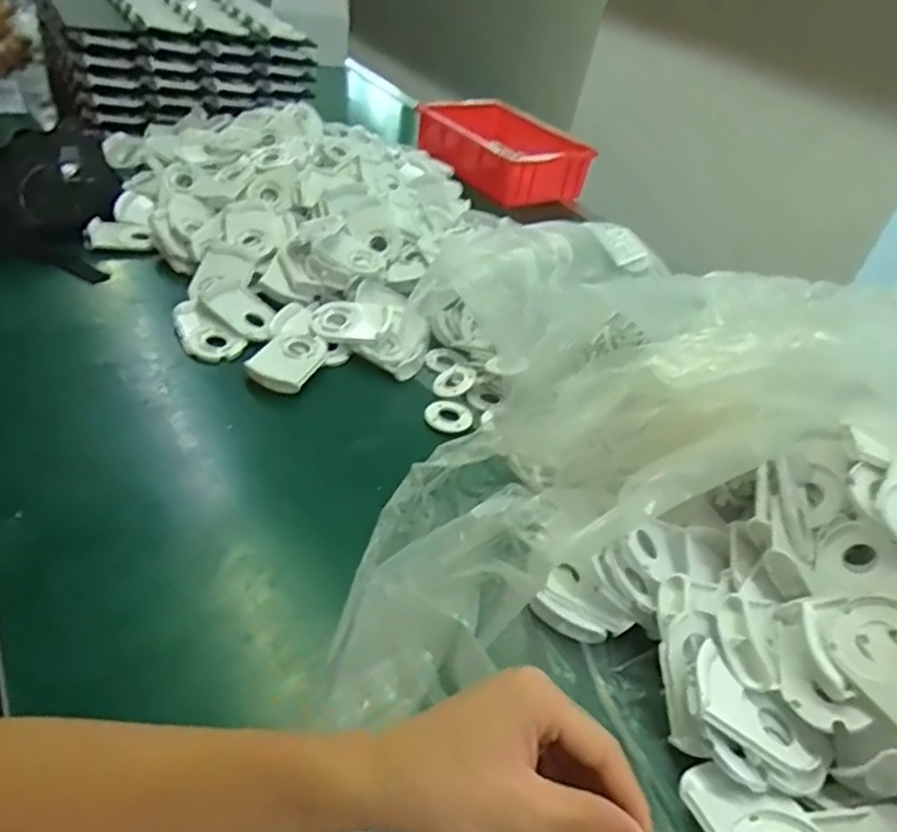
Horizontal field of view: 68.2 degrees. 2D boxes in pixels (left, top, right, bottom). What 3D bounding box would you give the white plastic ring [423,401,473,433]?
[{"bbox_3d":[0.002,0.001,0.635,0.043,0.007,0.038,-27,64,-39],"label":"white plastic ring"}]

